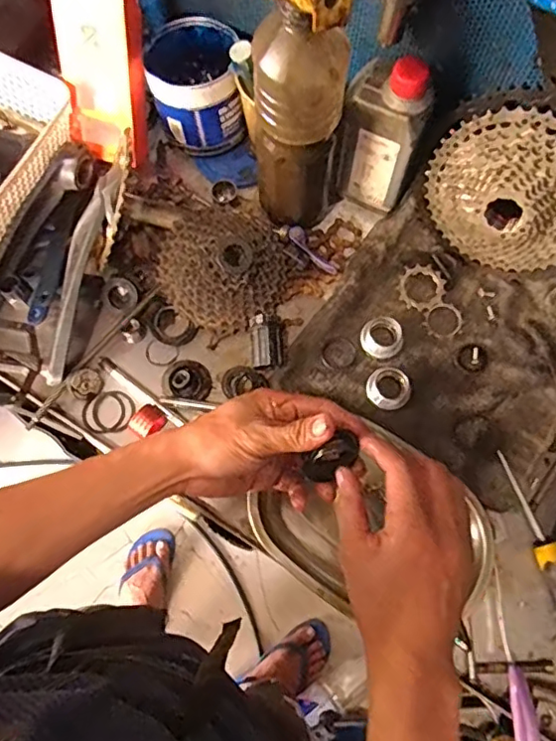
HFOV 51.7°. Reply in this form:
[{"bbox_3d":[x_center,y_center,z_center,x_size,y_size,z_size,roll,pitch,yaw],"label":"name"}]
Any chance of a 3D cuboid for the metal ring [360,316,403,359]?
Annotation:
[{"bbox_3d":[0.108,-0.034,0.592,0.043,0.025,0.037,24,74,7],"label":"metal ring"}]

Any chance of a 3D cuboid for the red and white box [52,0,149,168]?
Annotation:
[{"bbox_3d":[-0.183,-0.310,0.593,0.083,0.181,0.046,12,49,4],"label":"red and white box"}]

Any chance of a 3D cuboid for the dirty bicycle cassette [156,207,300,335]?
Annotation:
[{"bbox_3d":[-0.057,-0.109,0.589,0.125,0.050,0.124,0,73,0],"label":"dirty bicycle cassette"}]

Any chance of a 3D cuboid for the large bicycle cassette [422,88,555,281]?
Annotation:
[{"bbox_3d":[0.224,-0.158,0.533,0.184,0.184,0.046,30,56,9],"label":"large bicycle cassette"}]

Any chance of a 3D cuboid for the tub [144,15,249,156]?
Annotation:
[{"bbox_3d":[-0.089,-0.308,0.624,0.097,0.085,0.111,-12,73,-4],"label":"tub"}]

